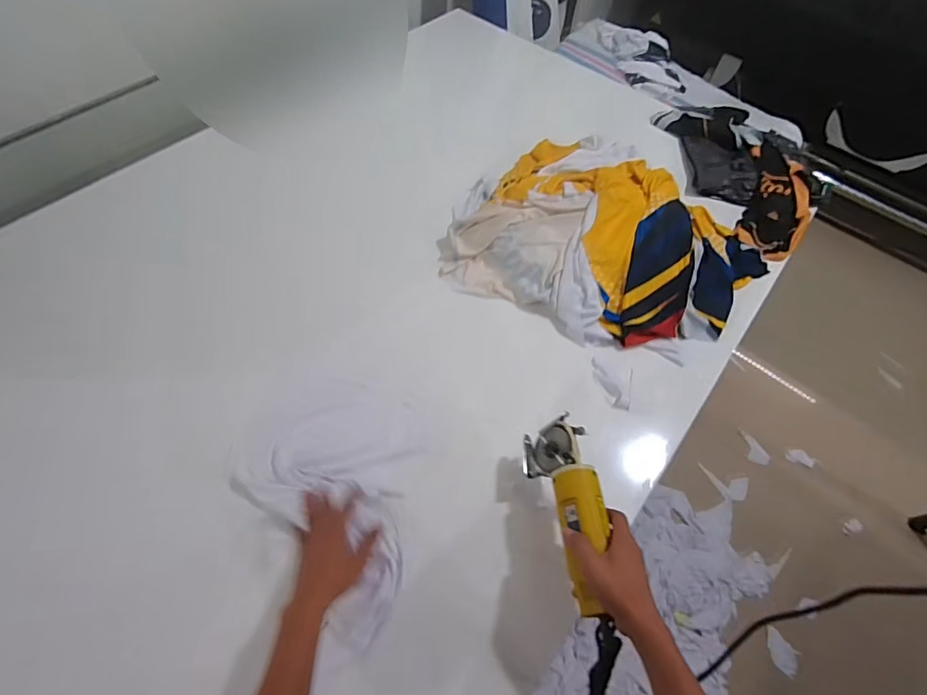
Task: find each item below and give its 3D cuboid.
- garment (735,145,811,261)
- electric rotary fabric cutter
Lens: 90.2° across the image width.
[{"bbox_3d":[0.707,-0.333,1.043,0.138,0.037,0.331,24,58,10],"label":"garment"},{"bbox_3d":[0.145,0.202,0.599,0.086,0.058,0.237,-5,44,-8],"label":"electric rotary fabric cutter"}]

